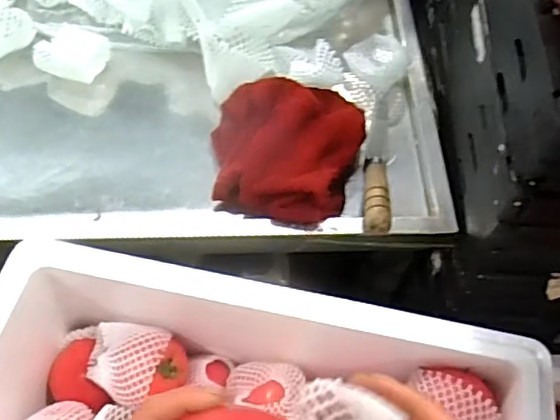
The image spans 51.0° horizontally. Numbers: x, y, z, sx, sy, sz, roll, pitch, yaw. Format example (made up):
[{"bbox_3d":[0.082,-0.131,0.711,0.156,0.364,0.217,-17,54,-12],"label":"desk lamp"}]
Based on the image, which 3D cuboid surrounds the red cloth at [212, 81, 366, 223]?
[{"bbox_3d":[0.005,-0.068,0.634,0.161,0.063,0.174,9,58,3],"label":"red cloth"}]

